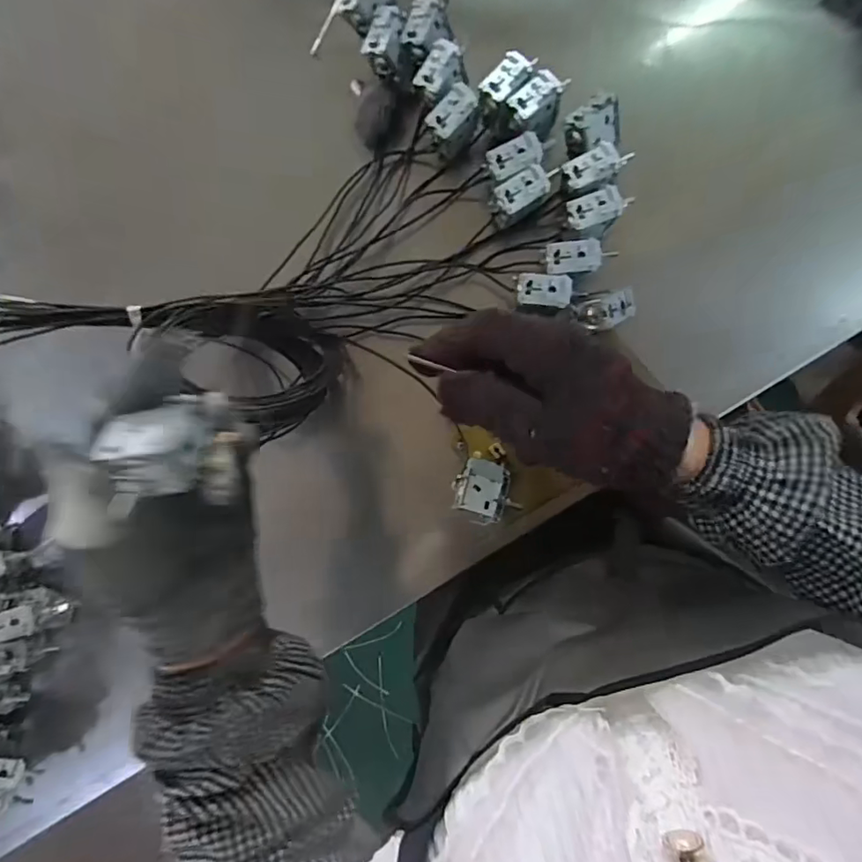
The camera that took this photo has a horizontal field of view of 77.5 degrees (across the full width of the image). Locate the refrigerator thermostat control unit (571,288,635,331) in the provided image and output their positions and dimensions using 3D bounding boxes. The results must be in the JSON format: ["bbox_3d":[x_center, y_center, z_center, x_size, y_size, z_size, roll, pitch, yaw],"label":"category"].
[{"bbox_3d":[0.134,-0.093,0.410,0.047,0.017,0.029,-19,90,7],"label":"refrigerator thermostat control unit"}]

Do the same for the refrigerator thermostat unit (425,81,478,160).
[{"bbox_3d":[0.017,-0.246,0.425,0.029,0.036,0.042,42,96,4],"label":"refrigerator thermostat unit"}]

